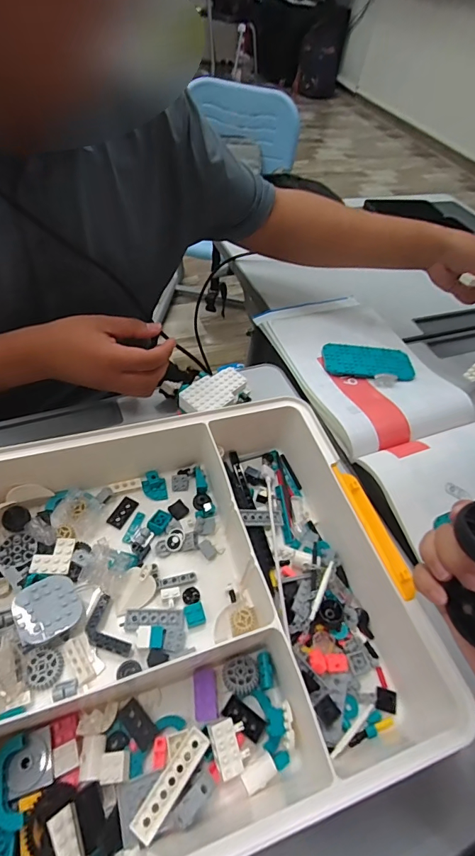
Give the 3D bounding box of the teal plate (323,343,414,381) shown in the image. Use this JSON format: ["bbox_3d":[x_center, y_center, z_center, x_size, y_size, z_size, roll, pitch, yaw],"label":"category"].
[{"bbox_3d":[0.183,-0.095,0.576,0.125,0.006,0.070,7,51,-3],"label":"teal plate"}]

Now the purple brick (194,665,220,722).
[{"bbox_3d":[-0.024,0.202,0.314,0.018,0.007,0.035,-2,52,-10],"label":"purple brick"}]

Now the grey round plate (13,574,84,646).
[{"bbox_3d":[-0.152,0.143,0.330,0.046,0.006,0.046,-18,53,-34],"label":"grey round plate"}]

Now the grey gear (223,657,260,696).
[{"bbox_3d":[0.003,0.194,0.323,0.026,0.008,0.027,4,51,-5],"label":"grey gear"}]

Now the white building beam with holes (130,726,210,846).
[{"bbox_3d":[-0.043,0.237,0.276,0.017,0.007,0.063,31,54,16],"label":"white building beam with holes"}]

